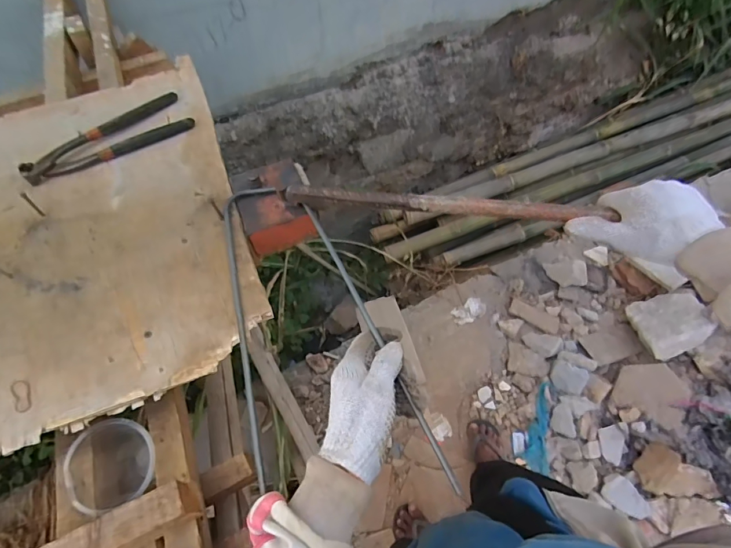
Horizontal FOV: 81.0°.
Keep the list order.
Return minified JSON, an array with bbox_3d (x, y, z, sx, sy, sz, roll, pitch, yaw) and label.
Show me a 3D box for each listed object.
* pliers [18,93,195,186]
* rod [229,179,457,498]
[{"bbox_3d":[-0.366,-0.197,0.610,0.224,0.022,0.080,-24,64,-12],"label":"pliers"},{"bbox_3d":[-0.075,0.063,0.466,0.167,0.023,0.410,-23,64,-11],"label":"rod"}]

